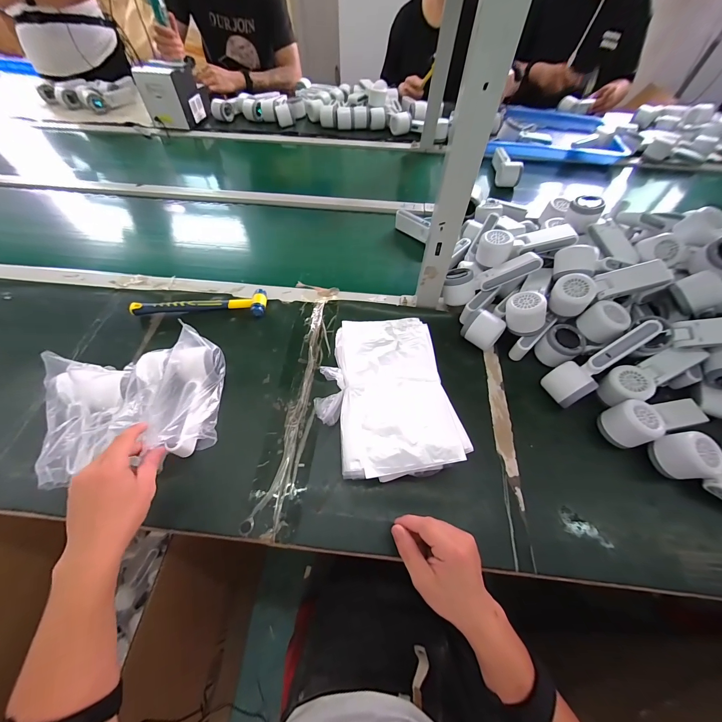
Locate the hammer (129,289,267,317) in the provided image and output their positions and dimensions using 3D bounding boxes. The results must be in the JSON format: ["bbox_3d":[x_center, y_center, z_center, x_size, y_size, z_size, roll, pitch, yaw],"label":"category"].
[{"bbox_3d":[-0.301,-0.109,0.576,0.240,0.024,0.057,-2,58,-2],"label":"hammer"}]

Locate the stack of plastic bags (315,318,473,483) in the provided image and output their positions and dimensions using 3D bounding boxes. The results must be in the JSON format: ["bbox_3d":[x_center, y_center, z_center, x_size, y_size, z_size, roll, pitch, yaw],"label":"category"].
[{"bbox_3d":[0.034,0.052,0.459,0.184,0.062,0.234,-11,61,-8],"label":"stack of plastic bags"}]

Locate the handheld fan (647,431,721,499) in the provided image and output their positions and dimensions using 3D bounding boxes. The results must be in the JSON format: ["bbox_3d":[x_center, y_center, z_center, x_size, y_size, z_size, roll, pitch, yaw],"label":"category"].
[{"bbox_3d":[0.491,0.156,0.405,0.173,0.051,0.050,28,61,15],"label":"handheld fan"}]

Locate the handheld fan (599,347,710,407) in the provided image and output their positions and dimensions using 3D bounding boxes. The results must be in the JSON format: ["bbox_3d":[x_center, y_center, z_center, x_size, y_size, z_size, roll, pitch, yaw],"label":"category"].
[{"bbox_3d":[0.440,0.026,0.466,0.140,0.052,0.056,-15,59,-11],"label":"handheld fan"}]

